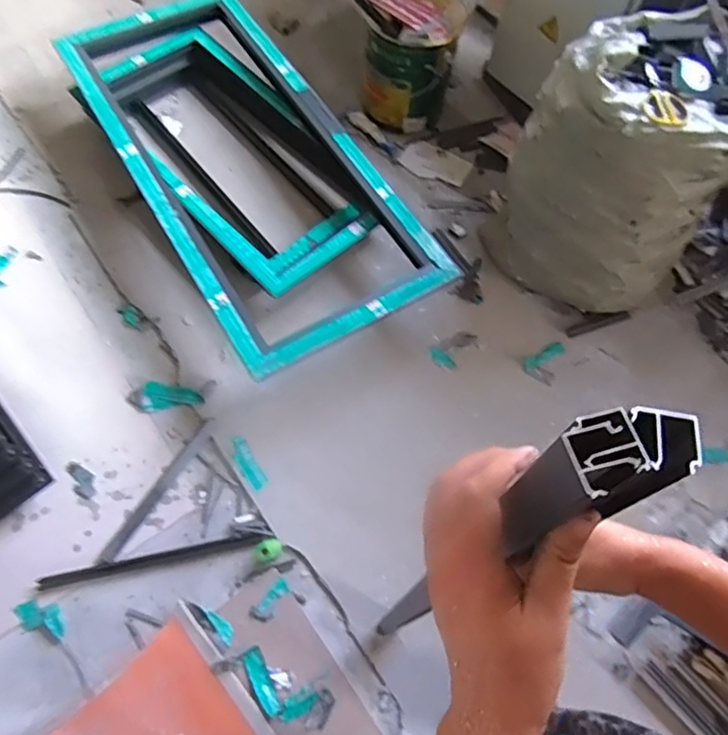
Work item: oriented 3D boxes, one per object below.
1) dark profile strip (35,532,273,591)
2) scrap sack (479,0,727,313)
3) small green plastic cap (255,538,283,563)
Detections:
[{"bbox_3d":[-0.460,0.428,1.305,0.496,0.014,0.027,-10,65,-8],"label":"dark profile strip"},{"bbox_3d":[0.625,-0.455,1.473,0.512,0.664,0.451,29,65,10],"label":"scrap sack"},{"bbox_3d":[-0.215,0.412,1.320,0.061,0.022,0.047,-32,70,-18],"label":"small green plastic cap"}]

